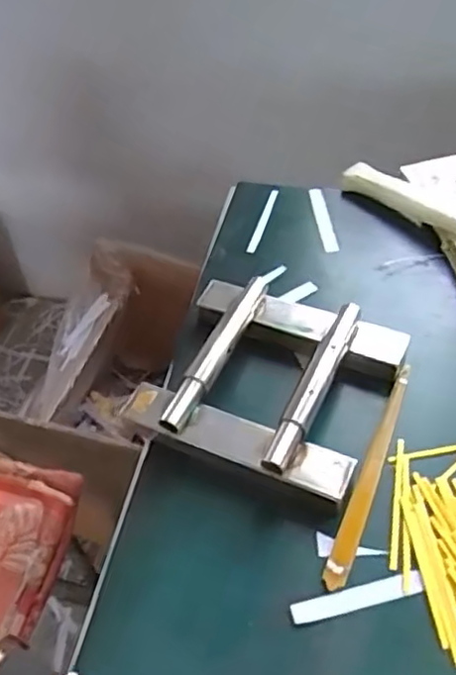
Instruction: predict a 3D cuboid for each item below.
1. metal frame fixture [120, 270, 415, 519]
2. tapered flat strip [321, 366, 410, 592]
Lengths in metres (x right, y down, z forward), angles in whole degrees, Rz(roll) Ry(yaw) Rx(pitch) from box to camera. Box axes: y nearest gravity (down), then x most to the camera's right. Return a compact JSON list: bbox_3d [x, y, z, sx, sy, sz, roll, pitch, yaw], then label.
[{"bbox_3d":[0.034,0.036,0.575,0.197,0.047,0.188,19,54,20],"label":"metal frame fixture"},{"bbox_3d":[0.117,0.103,0.533,0.017,0.009,0.208,17,53,18],"label":"tapered flat strip"}]

